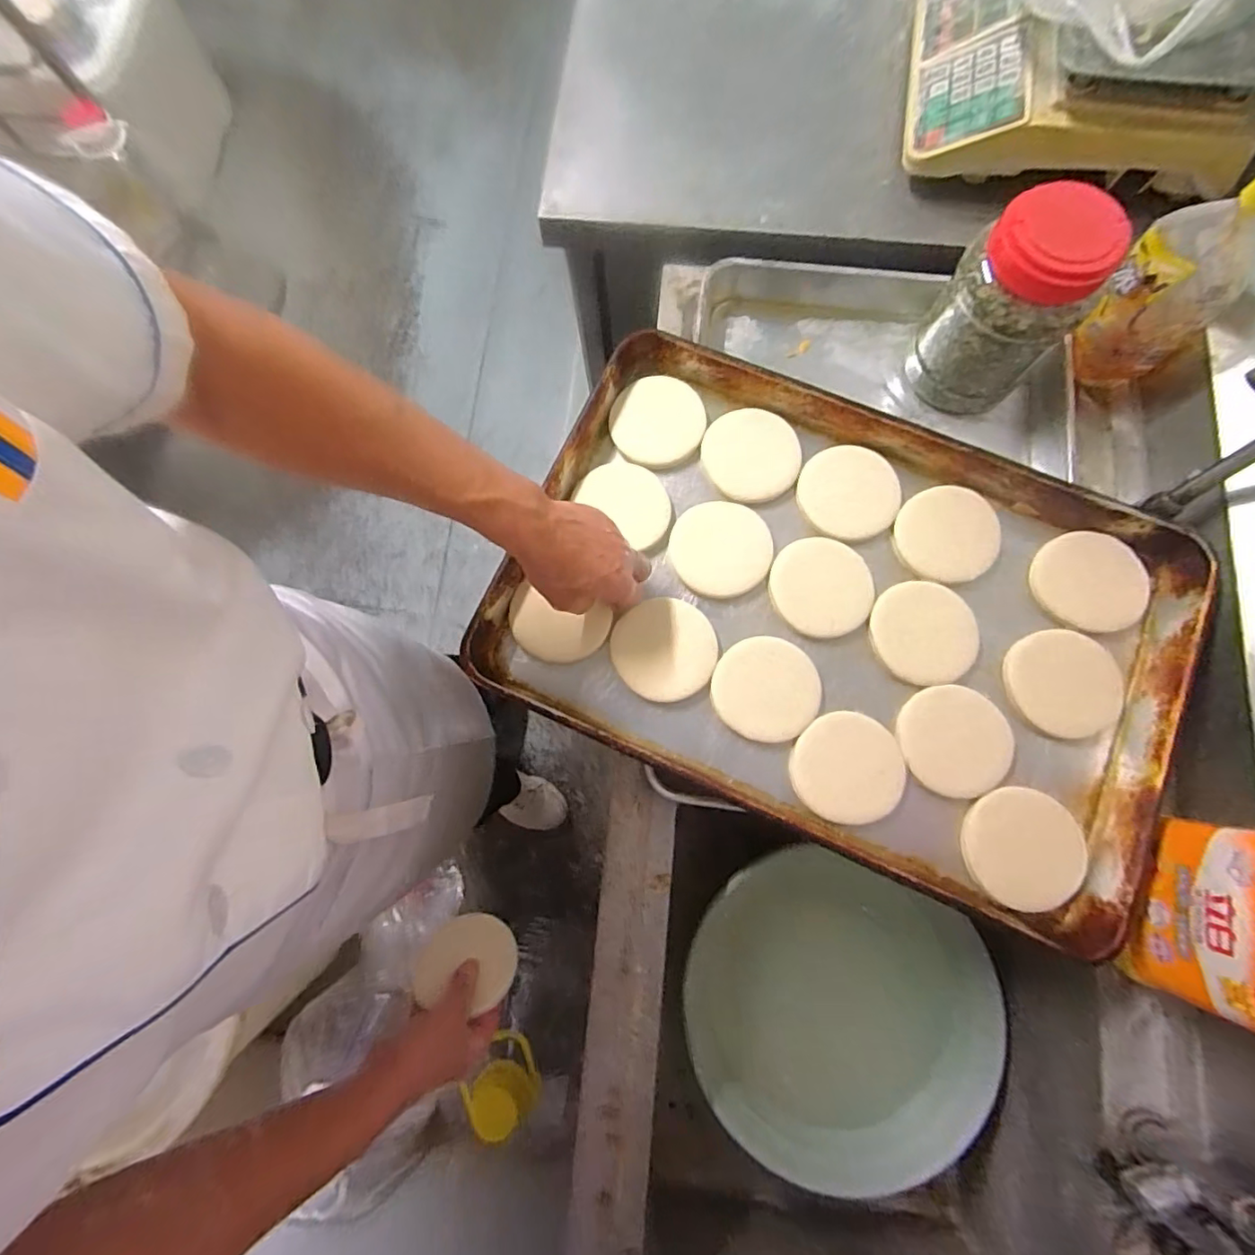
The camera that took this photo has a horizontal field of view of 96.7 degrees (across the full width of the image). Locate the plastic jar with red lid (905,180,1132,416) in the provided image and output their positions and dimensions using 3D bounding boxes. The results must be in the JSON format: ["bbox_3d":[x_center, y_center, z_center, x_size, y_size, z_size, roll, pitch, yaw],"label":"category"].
[{"bbox_3d":[0.401,-0.342,0.585,0.132,0.178,0.145,40,83,7],"label":"plastic jar with red lid"}]

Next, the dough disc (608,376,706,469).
[{"bbox_3d":[0.032,-0.223,0.604,0.100,0.007,0.103,0,80,1],"label":"dough disc"}]

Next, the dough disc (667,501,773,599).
[{"bbox_3d":[0.098,-0.081,0.574,0.102,0.010,0.097,0,80,1],"label":"dough disc"}]

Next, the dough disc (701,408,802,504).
[{"bbox_3d":[0.134,-0.185,0.599,0.099,0.014,0.102,0,80,1],"label":"dough disc"}]

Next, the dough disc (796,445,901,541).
[{"bbox_3d":[0.233,-0.142,0.588,0.107,0.006,0.098,0,80,1],"label":"dough disc"}]

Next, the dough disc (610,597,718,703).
[{"bbox_3d":[0.037,0.021,0.548,0.099,0.014,0.098,0,80,1],"label":"dough disc"}]

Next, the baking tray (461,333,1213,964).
[{"bbox_3d":[0.204,-0.017,0.542,0.614,0.056,0.409,23,81,5],"label":"baking tray"}]

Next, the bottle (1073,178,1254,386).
[{"bbox_3d":[0.570,-0.361,0.574,0.118,0.187,0.113,-39,81,-5],"label":"bottle"}]

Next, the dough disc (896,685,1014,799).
[{"bbox_3d":[0.307,0.107,0.523,0.098,0.014,0.100,0,80,1],"label":"dough disc"}]

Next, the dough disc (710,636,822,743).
[{"bbox_3d":[0.136,0.060,0.544,0.098,0.015,0.101,0,80,1],"label":"dough disc"}]

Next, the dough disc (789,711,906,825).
[{"bbox_3d":[0.205,0.132,0.525,0.097,0.018,0.098,0,80,1],"label":"dough disc"}]

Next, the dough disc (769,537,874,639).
[{"bbox_3d":[0.198,-0.041,0.567,0.100,0.007,0.102,0,80,1],"label":"dough disc"}]

